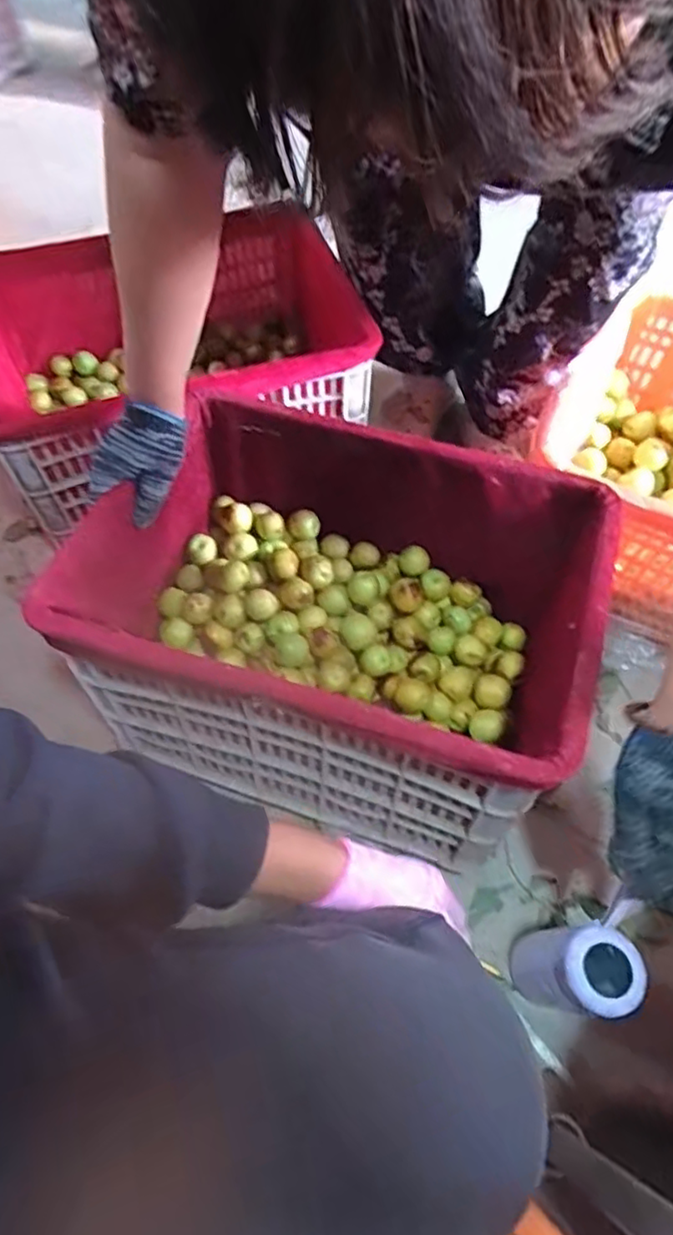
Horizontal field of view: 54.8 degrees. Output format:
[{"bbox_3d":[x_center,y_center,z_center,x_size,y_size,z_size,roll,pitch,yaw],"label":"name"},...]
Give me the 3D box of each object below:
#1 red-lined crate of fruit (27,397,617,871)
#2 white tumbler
[{"bbox_3d":[0.008,-0.008,0.689,0.480,0.242,0.350,18,62,11],"label":"red-lined crate of fruit"},{"bbox_3d":[0.217,0.335,0.605,0.074,0.174,0.079,5,60,3],"label":"white tumbler"}]

